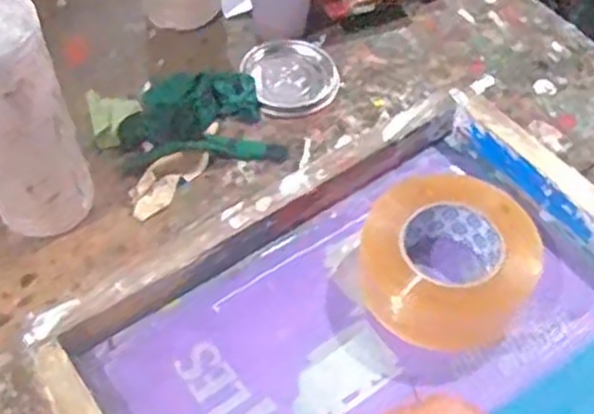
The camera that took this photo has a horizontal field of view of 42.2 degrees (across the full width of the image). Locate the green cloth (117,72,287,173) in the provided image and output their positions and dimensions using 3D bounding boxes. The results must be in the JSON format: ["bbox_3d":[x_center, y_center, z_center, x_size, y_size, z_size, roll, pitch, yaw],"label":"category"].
[{"bbox_3d":[-0.092,-0.085,0.747,0.148,0.023,0.108,-4,52,-4],"label":"green cloth"}]

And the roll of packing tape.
[{"bbox_3d":[0.118,0.040,0.608,0.136,0.068,0.120,18,54,13],"label":"roll of packing tape"}]

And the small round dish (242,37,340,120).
[{"bbox_3d":[-0.006,-0.133,0.784,0.087,0.016,0.102,-21,55,-17],"label":"small round dish"}]

